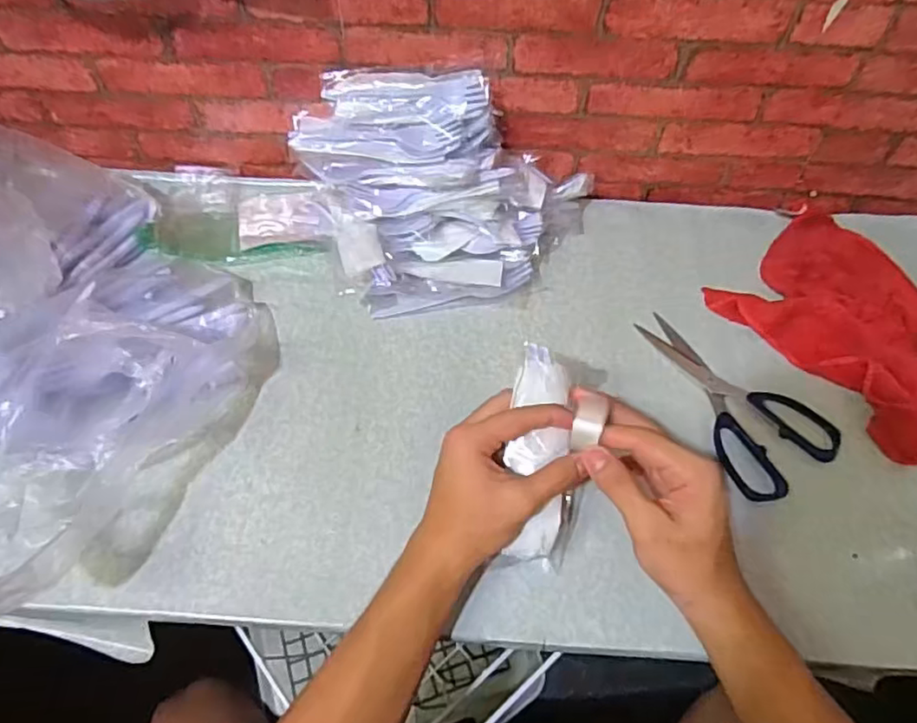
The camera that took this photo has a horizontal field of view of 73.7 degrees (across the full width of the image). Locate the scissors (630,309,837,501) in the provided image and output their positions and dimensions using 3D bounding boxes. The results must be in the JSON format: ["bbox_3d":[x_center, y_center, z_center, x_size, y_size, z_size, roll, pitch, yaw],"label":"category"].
[{"bbox_3d":[0.233,0.025,0.515,0.095,0.010,0.175,-19,61,-14],"label":"scissors"}]

